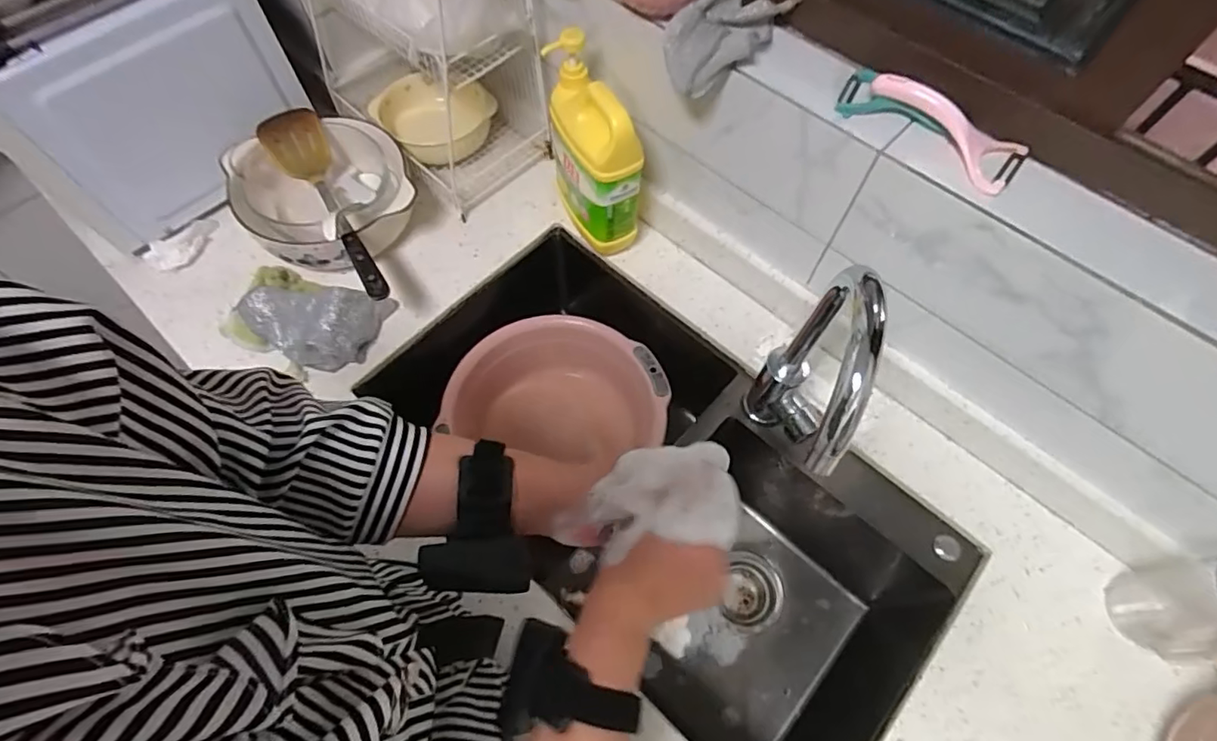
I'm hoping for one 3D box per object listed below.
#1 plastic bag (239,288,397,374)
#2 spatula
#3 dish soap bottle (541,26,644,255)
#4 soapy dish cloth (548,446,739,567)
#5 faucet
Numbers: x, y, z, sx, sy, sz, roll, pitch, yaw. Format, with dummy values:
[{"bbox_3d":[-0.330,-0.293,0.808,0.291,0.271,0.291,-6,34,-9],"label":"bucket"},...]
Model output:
[{"bbox_3d":[-0.376,-0.067,0.724,0.154,0.064,0.123,17,65,7],"label":"plastic bag"},{"bbox_3d":[-0.355,-0.208,0.743,0.077,0.069,0.348,-30,68,-14],"label":"spatula"},{"bbox_3d":[-0.023,-0.264,0.714,0.061,0.221,0.141,-32,69,-15],"label":"dish soap bottle"},{"bbox_3d":[0.028,0.091,0.403,0.117,0.036,0.069,-5,64,-3],"label":"soapy dish cloth"},{"bbox_3d":[0.173,0.038,0.554,0.062,0.315,0.179,25,66,11],"label":"faucet"}]

